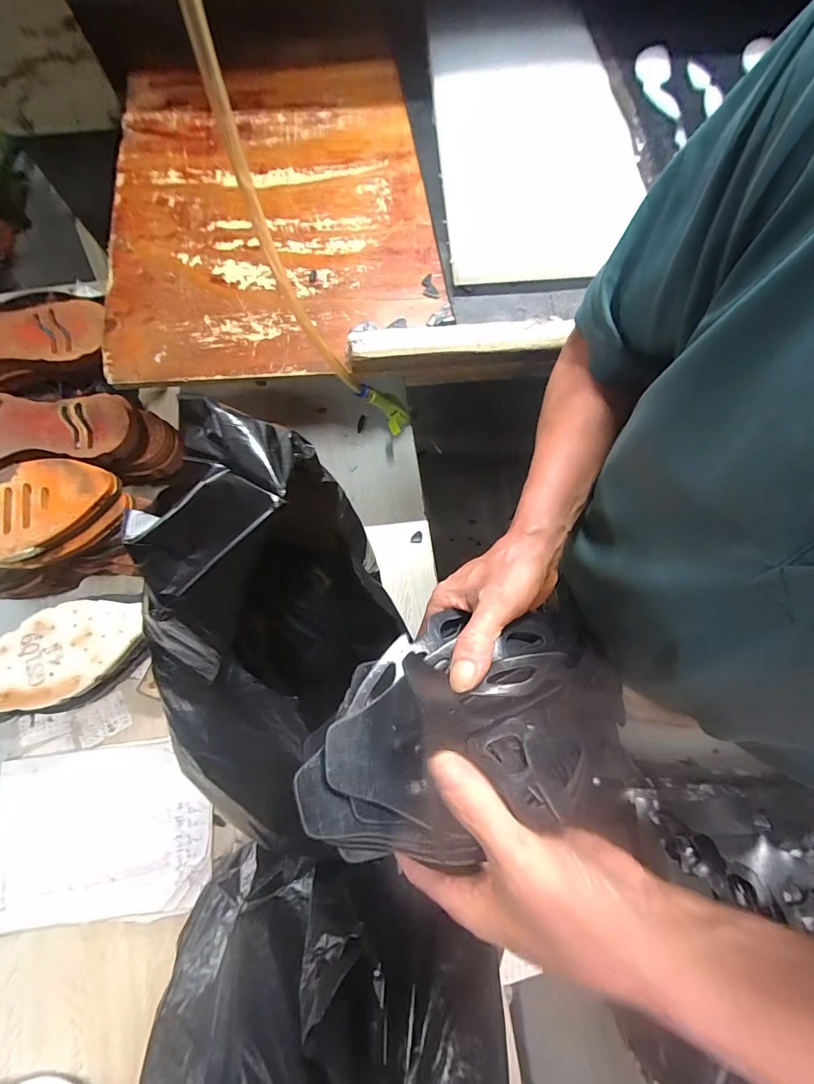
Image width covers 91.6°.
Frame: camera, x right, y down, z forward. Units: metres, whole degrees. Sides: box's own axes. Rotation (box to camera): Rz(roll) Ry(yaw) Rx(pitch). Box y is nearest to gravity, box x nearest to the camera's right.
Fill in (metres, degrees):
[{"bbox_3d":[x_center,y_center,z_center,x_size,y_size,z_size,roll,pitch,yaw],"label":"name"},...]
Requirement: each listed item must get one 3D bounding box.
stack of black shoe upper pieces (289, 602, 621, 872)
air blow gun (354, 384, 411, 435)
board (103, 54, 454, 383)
[{"bbox_3d":[0.037,0.110,0.233,0.183,0.051,0.120,-10,78,-3],"label":"stack of black shoe upper pieces"},{"bbox_3d":[-0.023,-0.171,0.529,0.021,0.135,0.065,-35,79,22],"label":"air blow gun"},{"bbox_3d":[-0.170,-0.421,0.493,0.379,0.028,0.475,-9,78,-3],"label":"board"}]

